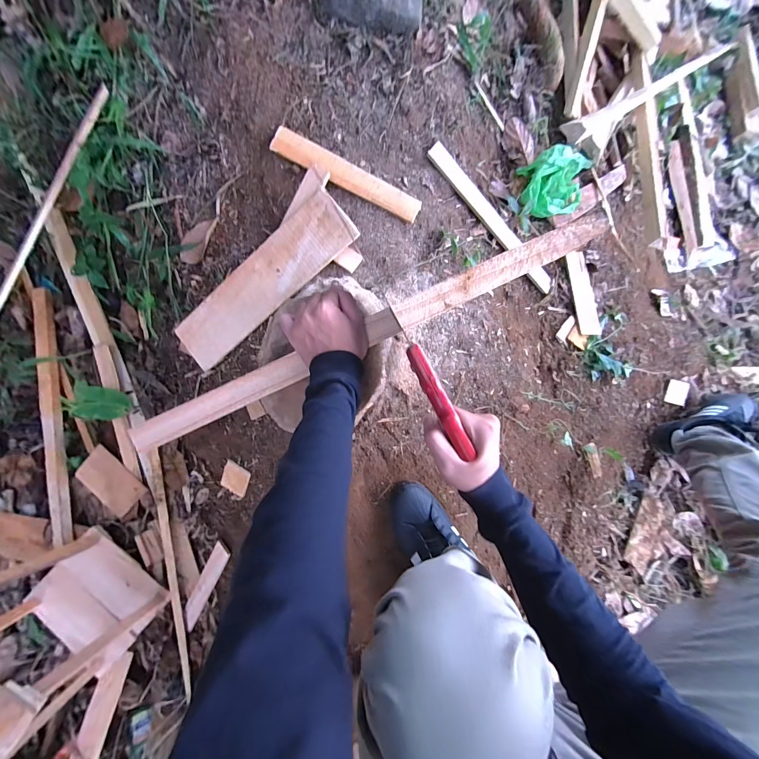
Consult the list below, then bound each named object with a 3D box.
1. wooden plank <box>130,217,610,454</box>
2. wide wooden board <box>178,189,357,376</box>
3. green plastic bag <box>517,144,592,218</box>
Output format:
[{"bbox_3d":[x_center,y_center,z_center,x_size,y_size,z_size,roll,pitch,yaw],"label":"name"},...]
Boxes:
[{"bbox_3d":[-0.019,-0.061,0.441,0.675,0.018,0.038,-25,84,1],"label":"wooden plank"},{"bbox_3d":[-0.218,-0.175,0.606,0.387,0.013,0.107,-38,89,11],"label":"wide wooden board"},{"bbox_3d":[0.406,-0.448,0.751,0.148,0.080,0.121,-5,84,2],"label":"green plastic bag"}]

